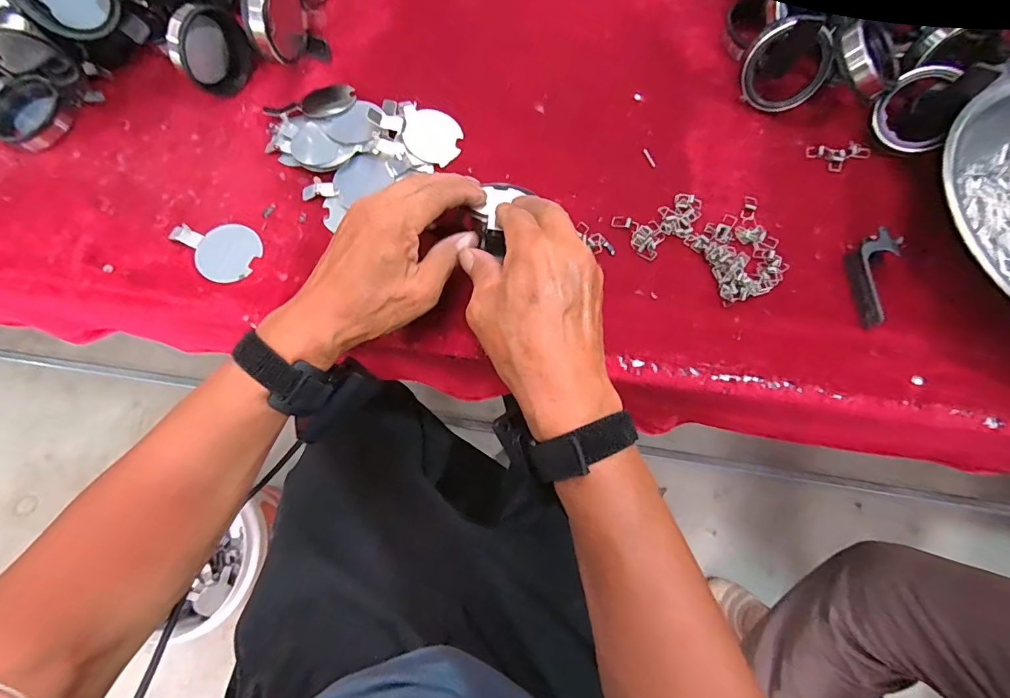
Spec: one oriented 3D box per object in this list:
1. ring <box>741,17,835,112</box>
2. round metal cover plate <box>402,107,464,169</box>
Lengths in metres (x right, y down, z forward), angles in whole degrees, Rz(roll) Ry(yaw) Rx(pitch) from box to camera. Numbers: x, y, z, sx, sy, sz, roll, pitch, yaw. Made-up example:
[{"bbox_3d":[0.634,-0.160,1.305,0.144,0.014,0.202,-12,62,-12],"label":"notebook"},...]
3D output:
[{"bbox_3d":[0.248,-0.248,0.397,0.069,0.070,0.021,8,41,4],"label":"ring"},{"bbox_3d":[-0.068,-0.200,0.424,0.053,0.004,0.063,3,70,-13],"label":"round metal cover plate"}]

